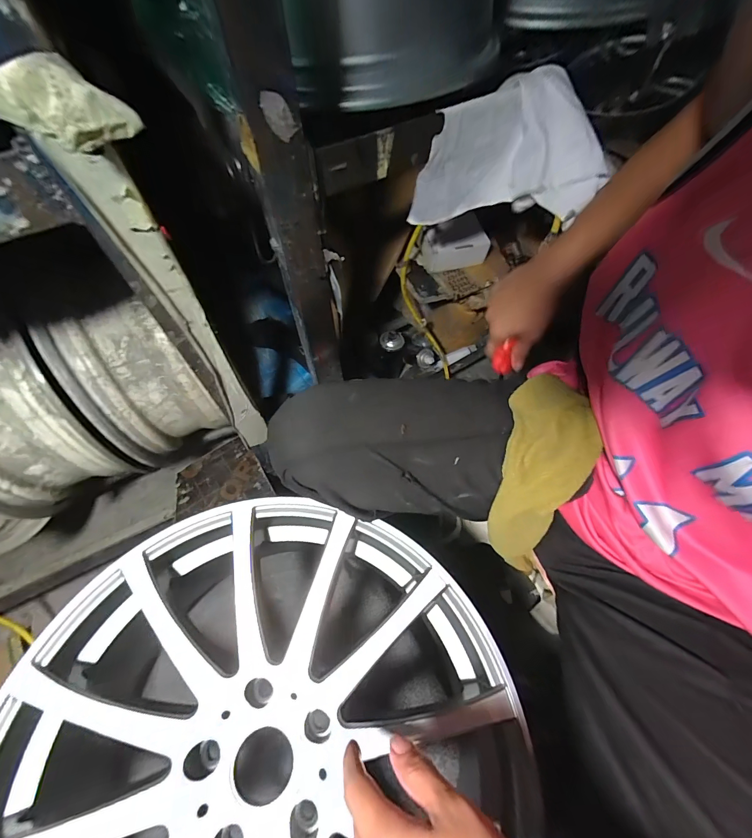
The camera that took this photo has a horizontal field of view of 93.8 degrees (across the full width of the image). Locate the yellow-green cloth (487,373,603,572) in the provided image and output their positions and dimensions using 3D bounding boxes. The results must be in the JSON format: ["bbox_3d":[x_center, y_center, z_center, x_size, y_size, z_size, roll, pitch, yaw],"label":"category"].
[{"bbox_3d":[0.181,0.077,0.409,0.082,0.243,0.084,9,22,6],"label":"yellow-green cloth"}]

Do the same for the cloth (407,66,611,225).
[{"bbox_3d":[0.164,-0.323,0.437,0.219,0.130,0.089,6,59,4],"label":"cloth"}]

